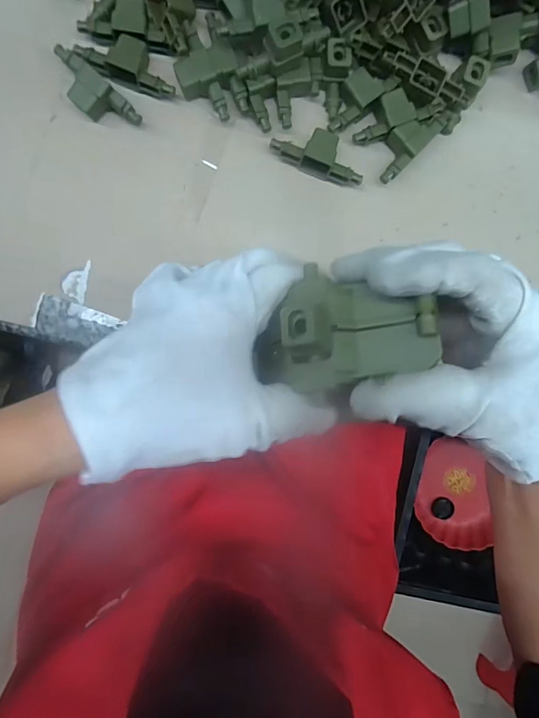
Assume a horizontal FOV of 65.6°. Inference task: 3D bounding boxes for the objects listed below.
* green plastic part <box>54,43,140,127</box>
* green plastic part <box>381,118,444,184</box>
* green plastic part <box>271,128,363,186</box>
[{"bbox_3d":[-0.121,-0.179,0.285,0.067,0.019,0.025,41,88,-4],"label":"green plastic part"},{"bbox_3d":[0.099,-0.157,0.304,0.023,0.017,0.060,43,88,-4],"label":"green plastic part"},{"bbox_3d":[0.036,-0.147,0.300,0.067,0.016,0.028,18,90,-5],"label":"green plastic part"}]

